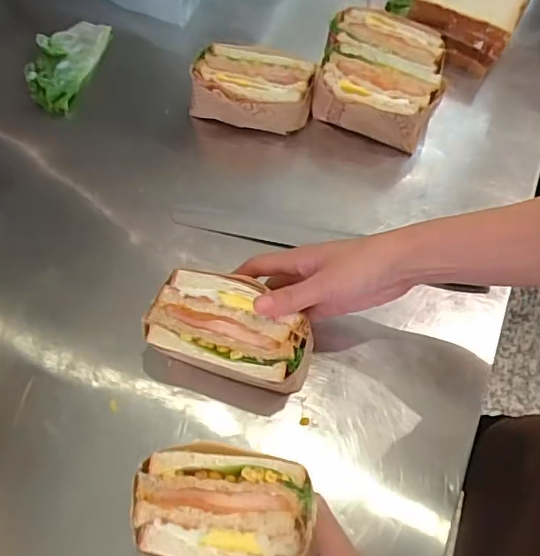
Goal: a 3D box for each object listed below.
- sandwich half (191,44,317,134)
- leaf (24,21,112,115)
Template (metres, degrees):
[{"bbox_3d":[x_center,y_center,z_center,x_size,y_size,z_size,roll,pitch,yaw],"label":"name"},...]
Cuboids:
[{"bbox_3d":[-0.020,-0.198,0.603,0.123,0.071,0.081,1,62,-3],"label":"sandwich half"},{"bbox_3d":[-0.239,-0.250,0.638,0.072,0.025,0.147,9,62,2],"label":"leaf"}]

